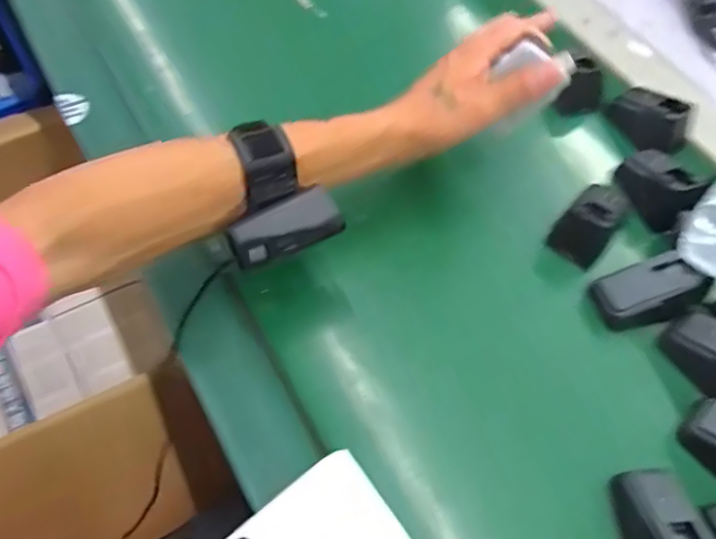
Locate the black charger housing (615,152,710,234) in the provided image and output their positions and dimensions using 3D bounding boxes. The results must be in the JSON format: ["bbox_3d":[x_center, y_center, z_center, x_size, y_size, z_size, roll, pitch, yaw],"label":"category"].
[{"bbox_3d":[0.238,-0.067,0.474,0.030,0.042,0.061,-23,64,-14],"label":"black charger housing"}]

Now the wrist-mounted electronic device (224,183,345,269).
[{"bbox_3d":[-0.045,-0.025,0.371,0.068,0.025,0.021,-21,63,-13],"label":"wrist-mounted electronic device"}]

